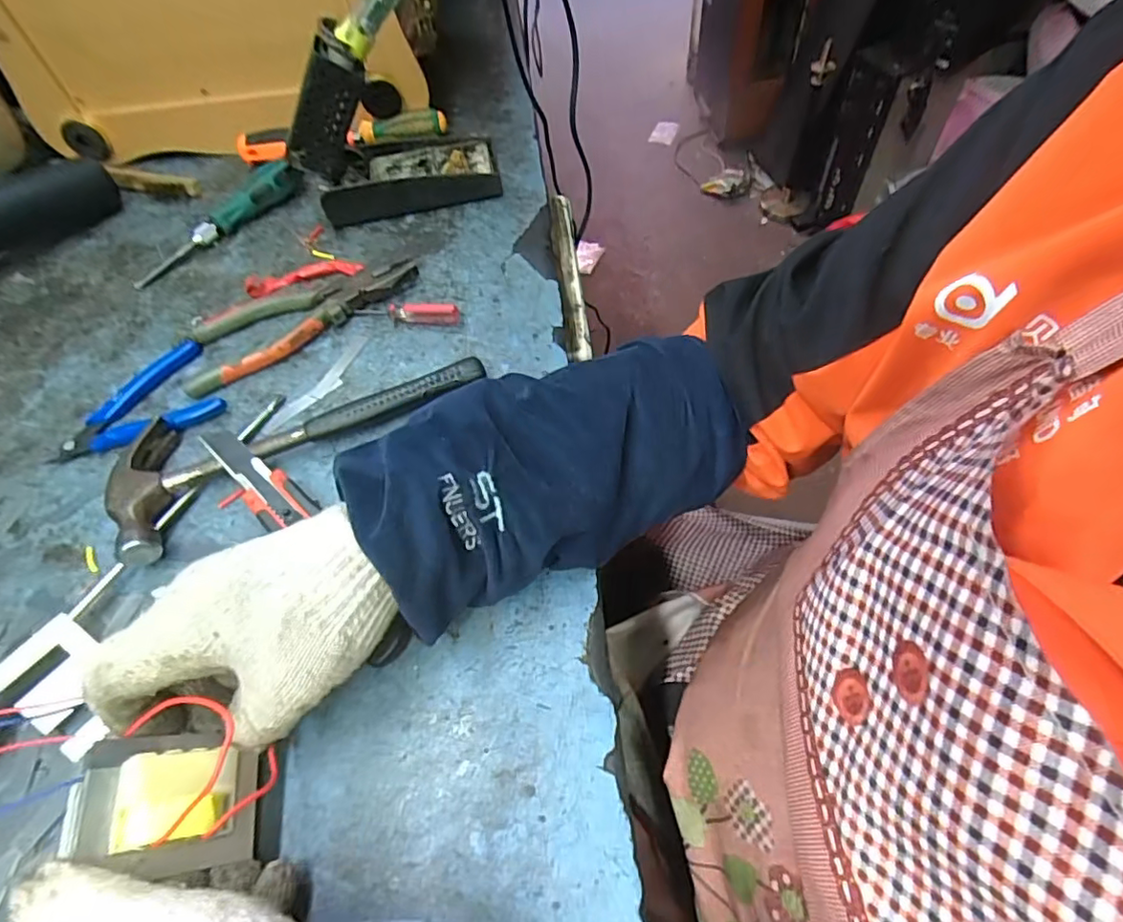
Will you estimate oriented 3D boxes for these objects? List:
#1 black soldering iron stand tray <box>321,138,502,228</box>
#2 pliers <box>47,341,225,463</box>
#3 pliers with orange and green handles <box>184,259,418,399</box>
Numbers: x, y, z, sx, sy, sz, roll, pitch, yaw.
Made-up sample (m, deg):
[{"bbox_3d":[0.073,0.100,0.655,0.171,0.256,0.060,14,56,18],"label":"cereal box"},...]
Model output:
[{"bbox_3d":[-0.139,-0.264,0.547,0.156,0.034,0.070,-13,58,-4],"label":"black soldering iron stand tray"},{"bbox_3d":[-0.310,-0.039,0.431,0.114,0.014,0.081,-28,60,-13],"label":"pliers"},{"bbox_3d":[-0.203,-0.113,0.467,0.187,0.019,0.061,-25,59,-11],"label":"pliers with orange and green handles"}]

